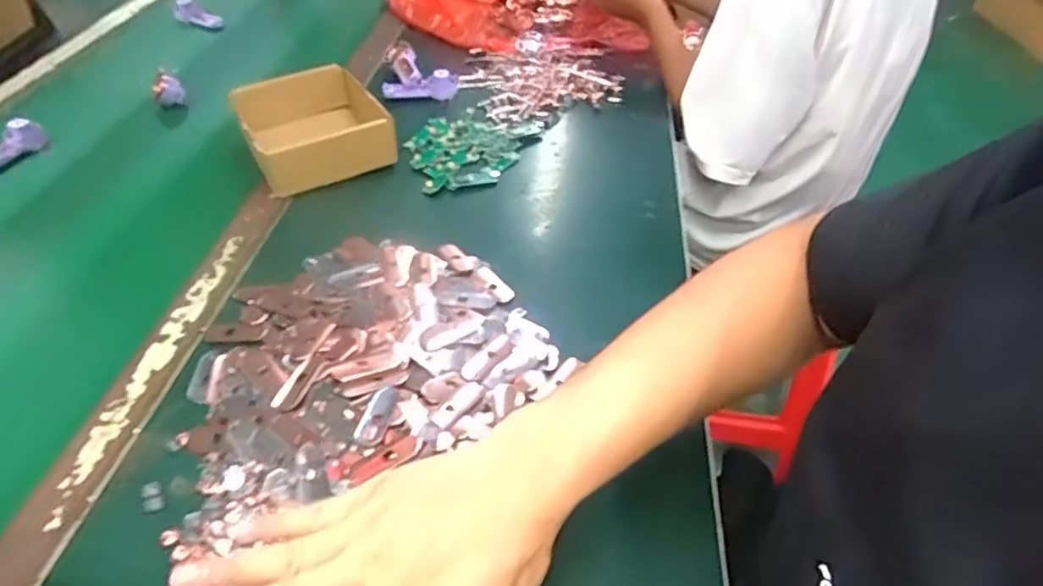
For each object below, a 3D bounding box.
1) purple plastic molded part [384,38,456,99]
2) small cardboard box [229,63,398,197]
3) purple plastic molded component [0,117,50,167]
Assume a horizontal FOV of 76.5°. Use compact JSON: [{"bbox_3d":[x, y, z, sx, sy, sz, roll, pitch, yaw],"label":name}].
[{"bbox_3d":[-0.133,-0.292,0.866,0.093,0.032,0.103,-3,42,-3],"label":"purple plastic molded part"},{"bbox_3d":[-0.230,-0.186,0.738,0.144,0.058,0.169,-19,46,-20],"label":"small cardboard box"},{"bbox_3d":[-0.584,-0.162,0.750,0.027,0.037,0.096,12,43,13],"label":"purple plastic molded component"}]

